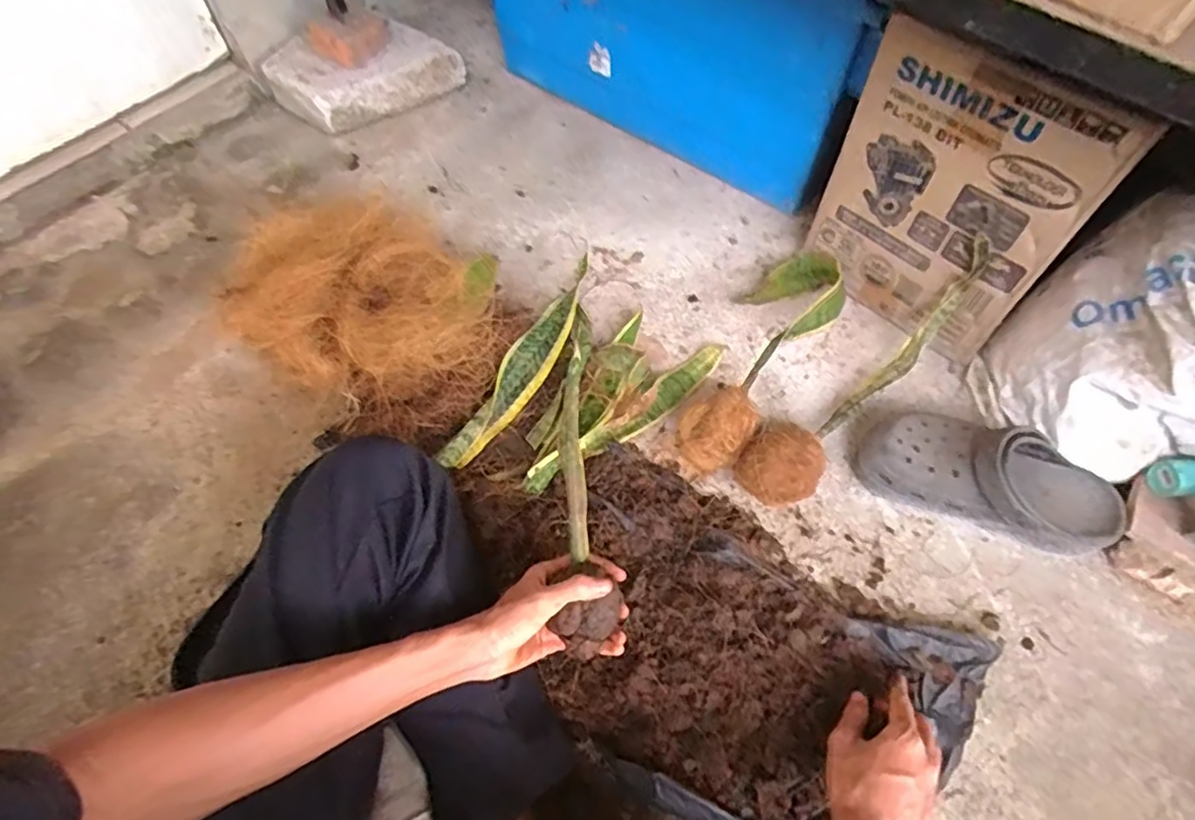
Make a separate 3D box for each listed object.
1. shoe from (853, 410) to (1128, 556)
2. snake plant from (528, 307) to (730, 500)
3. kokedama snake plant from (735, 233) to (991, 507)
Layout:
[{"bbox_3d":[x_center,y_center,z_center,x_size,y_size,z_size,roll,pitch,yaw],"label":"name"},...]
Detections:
[{"bbox_3d":[0.380,0.065,0.623,0.235,0.079,0.101,22,64,13],"label":"shoe"},{"bbox_3d":[0.018,-0.006,0.710,0.117,0.040,0.270,34,67,19],"label":"snake plant"},{"bbox_3d":[0.270,-0.021,0.644,0.311,0.145,0.076,-35,66,-16],"label":"kokedama snake plant"}]

